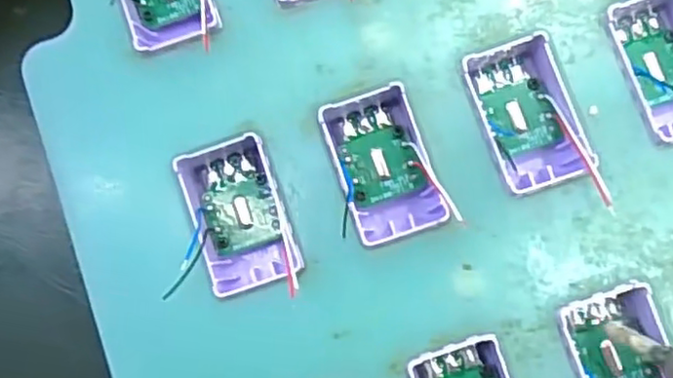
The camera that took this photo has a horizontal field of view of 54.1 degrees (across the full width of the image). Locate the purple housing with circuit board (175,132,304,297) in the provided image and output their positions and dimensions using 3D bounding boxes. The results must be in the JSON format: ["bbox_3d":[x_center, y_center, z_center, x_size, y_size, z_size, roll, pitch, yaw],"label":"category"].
[{"bbox_3d":[-0.021,0.006,0.142,0.019,0.013,0.031,-19,83,-1],"label":"purple housing with circuit board"}]

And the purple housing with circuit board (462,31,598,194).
[{"bbox_3d":[0.040,-0.016,0.141,0.018,0.010,0.031,-19,83,-1],"label":"purple housing with circuit board"}]

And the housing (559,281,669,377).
[{"bbox_3d":[0.060,0.037,0.135,0.019,0.009,0.034,-23,83,-2],"label":"housing"}]

